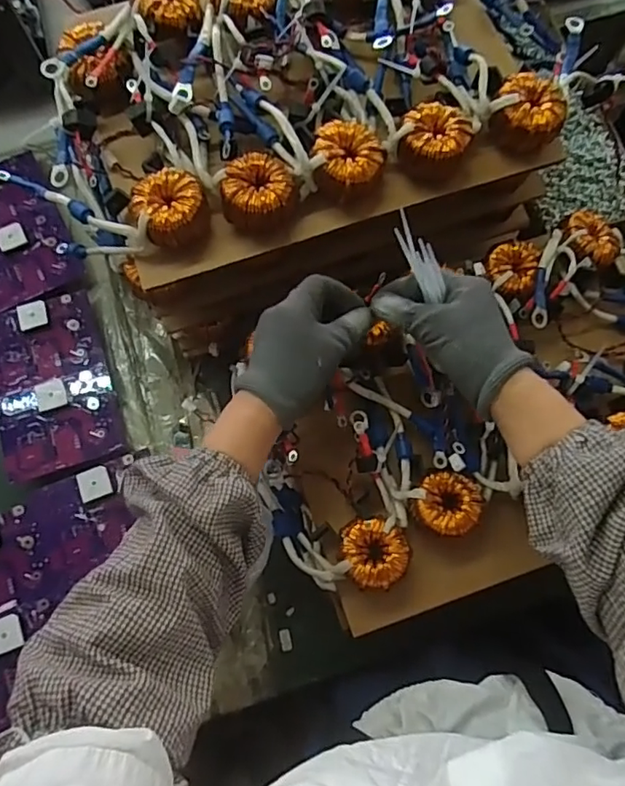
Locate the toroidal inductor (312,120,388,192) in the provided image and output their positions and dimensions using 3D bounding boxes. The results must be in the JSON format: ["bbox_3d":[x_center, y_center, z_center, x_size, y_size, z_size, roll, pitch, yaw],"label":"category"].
[{"bbox_3d":[0.031,-0.197,0.455,0.058,0.023,0.058,5,74,1],"label":"toroidal inductor"}]

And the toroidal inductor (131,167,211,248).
[{"bbox_3d":[-0.118,-0.153,0.460,0.056,0.040,0.060,0,74,0],"label":"toroidal inductor"}]

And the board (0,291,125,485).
[{"bbox_3d":[-0.293,-0.010,0.610,0.124,0.017,0.196,-15,75,-9],"label":"board"}]

